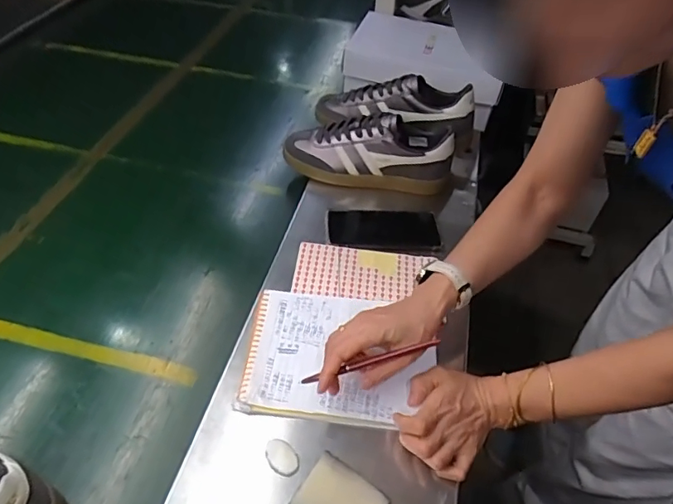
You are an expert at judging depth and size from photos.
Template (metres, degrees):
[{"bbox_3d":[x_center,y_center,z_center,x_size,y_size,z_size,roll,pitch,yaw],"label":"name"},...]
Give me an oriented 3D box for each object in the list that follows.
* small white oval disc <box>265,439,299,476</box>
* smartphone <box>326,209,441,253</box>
[{"bbox_3d":[-0.054,0.201,0.487,0.025,0.004,0.039,-29,55,-28],"label":"small white oval disc"},{"bbox_3d":[0.066,-0.033,0.720,0.160,0.016,0.078,-1,47,-6],"label":"smartphone"}]

